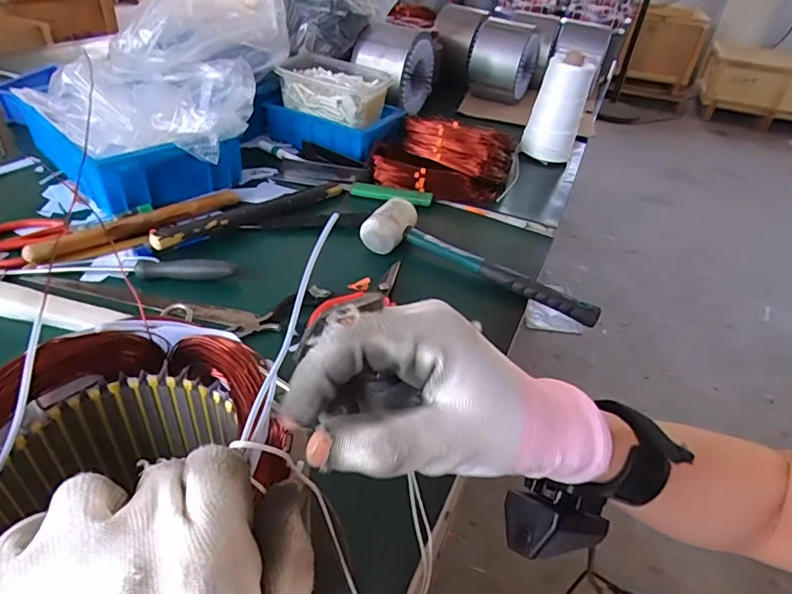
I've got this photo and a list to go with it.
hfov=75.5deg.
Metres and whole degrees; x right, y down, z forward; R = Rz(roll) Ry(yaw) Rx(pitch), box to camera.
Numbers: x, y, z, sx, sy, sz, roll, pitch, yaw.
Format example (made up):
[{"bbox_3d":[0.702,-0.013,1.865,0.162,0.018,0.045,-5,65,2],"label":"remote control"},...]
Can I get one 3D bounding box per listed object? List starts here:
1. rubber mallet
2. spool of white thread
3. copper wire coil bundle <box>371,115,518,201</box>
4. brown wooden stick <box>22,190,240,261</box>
[{"bbox_3d":[0.100,-0.049,0.607,0.289,0.050,0.063,18,39,14],"label":"rubber mallet"},{"bbox_3d":[0.289,-0.329,0.915,0.093,0.180,0.101,17,39,14],"label":"spool of white thread"},{"bbox_3d":[0.077,-0.213,0.790,0.196,0.073,0.147,11,38,6],"label":"copper wire coil bundle"},{"bbox_3d":[-0.305,-0.091,0.617,0.246,0.021,0.027,-28,49,-36],"label":"brown wooden stick"}]

